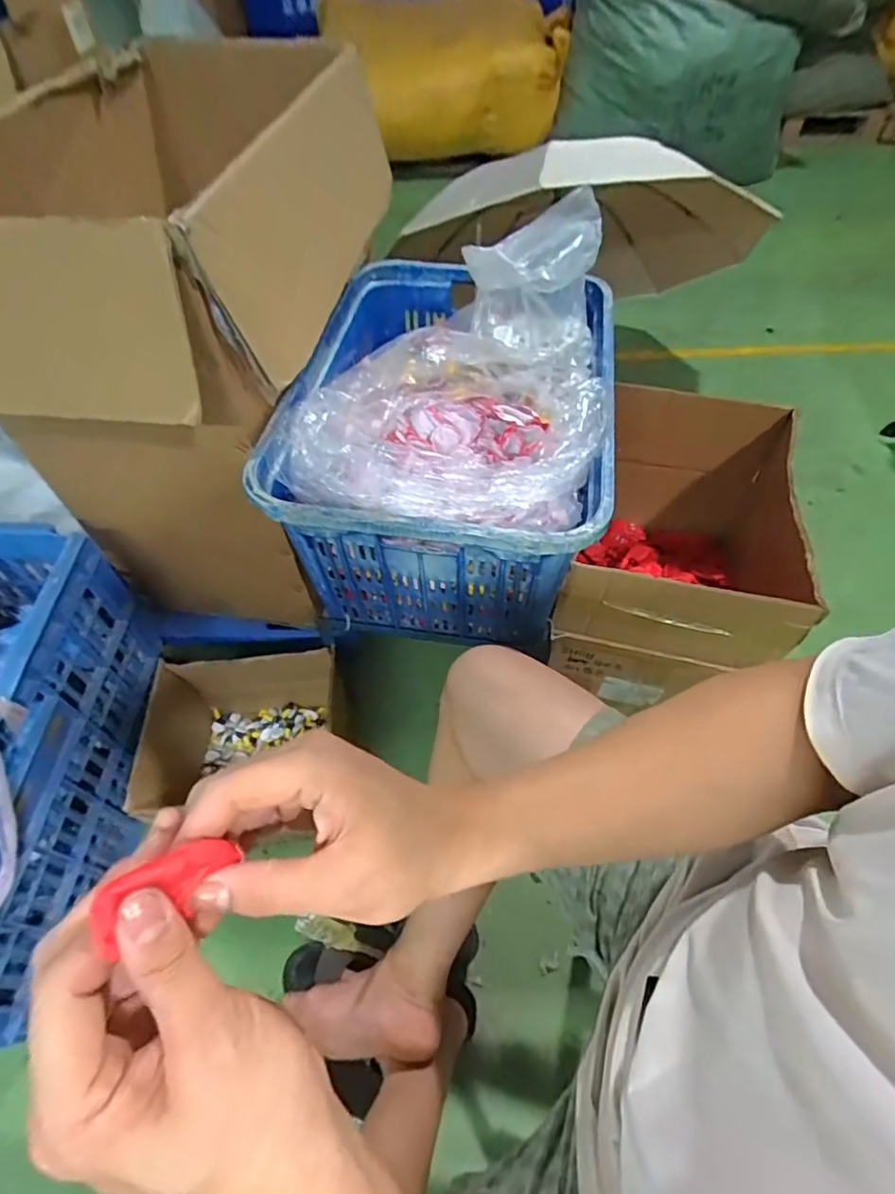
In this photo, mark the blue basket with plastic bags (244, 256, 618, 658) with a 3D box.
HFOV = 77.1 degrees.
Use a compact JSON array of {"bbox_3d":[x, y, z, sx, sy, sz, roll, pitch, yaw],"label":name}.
[{"bbox_3d":[0.010,-0.249,0.861,0.426,0.360,0.587,8,55,6],"label":"blue basket with plastic bags"}]

